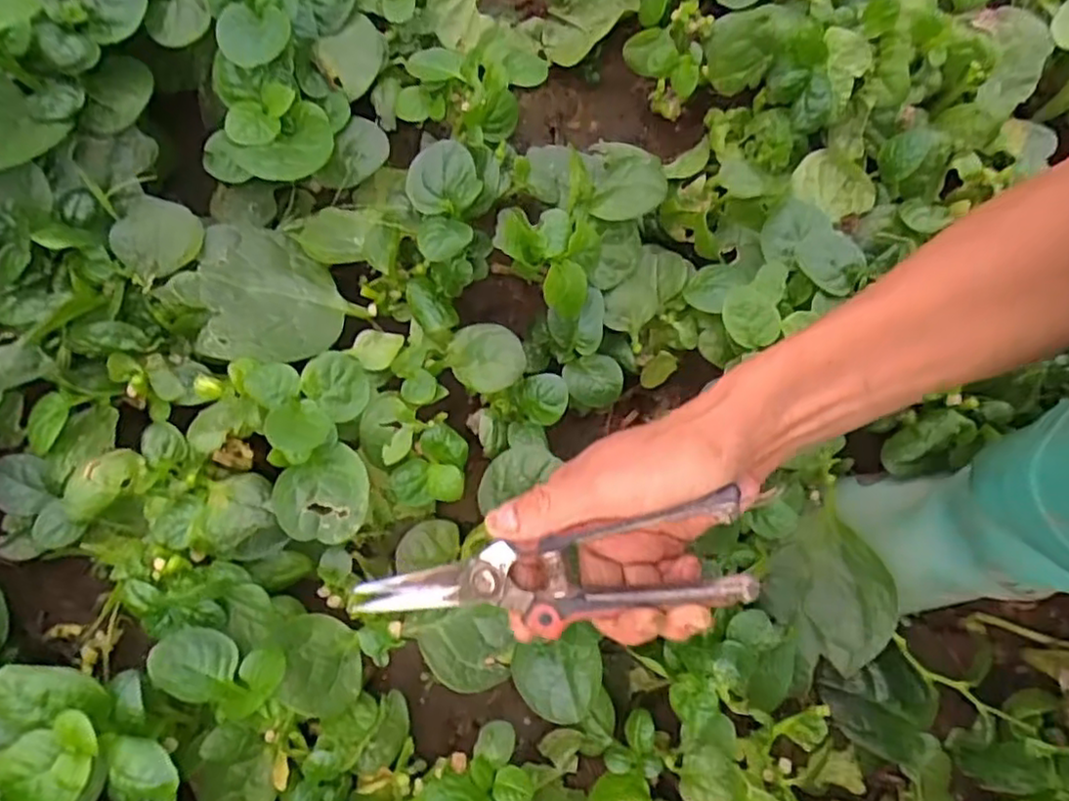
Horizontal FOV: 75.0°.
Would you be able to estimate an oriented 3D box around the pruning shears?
[{"bbox_3d":[0.002,0.083,0.323,0.187,0.021,0.044,-14,76,18],"label":"pruning shears"}]

